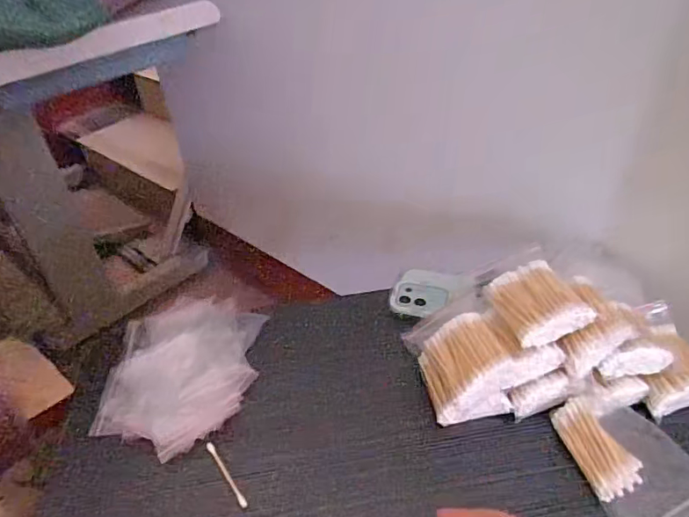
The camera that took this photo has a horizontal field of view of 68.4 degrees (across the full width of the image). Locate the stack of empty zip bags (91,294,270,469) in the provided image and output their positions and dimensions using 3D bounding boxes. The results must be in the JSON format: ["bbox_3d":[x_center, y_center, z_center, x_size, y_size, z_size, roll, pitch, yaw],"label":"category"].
[{"bbox_3d":[-0.166,0.114,0.519,0.142,0.024,0.181,-4,39,1],"label":"stack of empty zip bags"}]

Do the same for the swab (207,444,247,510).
[{"bbox_3d":[-0.101,0.184,0.433,0.006,0.005,0.069,-27,44,-25],"label":"swab"}]

